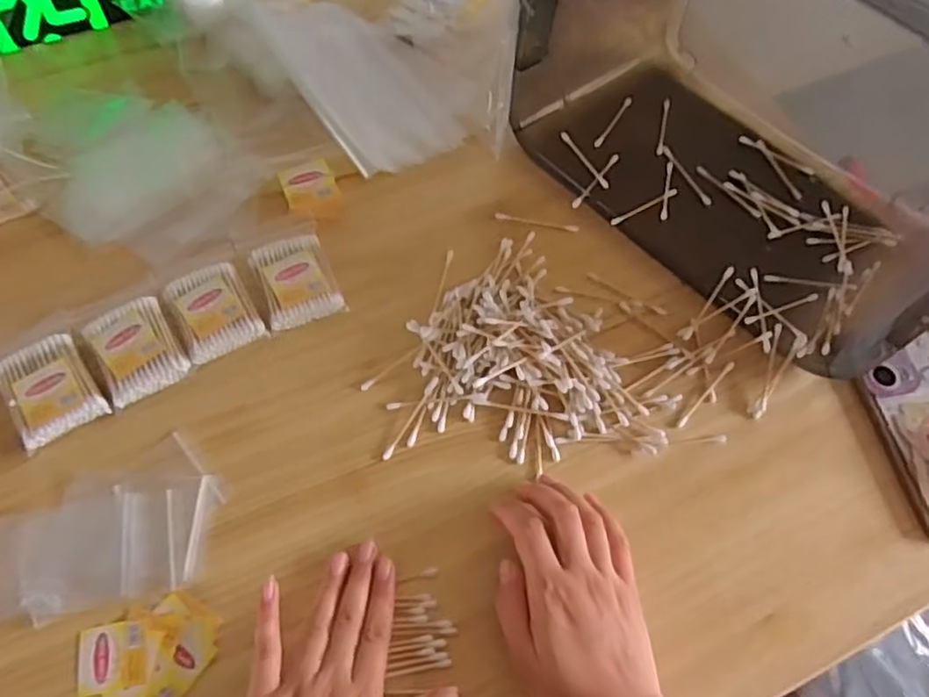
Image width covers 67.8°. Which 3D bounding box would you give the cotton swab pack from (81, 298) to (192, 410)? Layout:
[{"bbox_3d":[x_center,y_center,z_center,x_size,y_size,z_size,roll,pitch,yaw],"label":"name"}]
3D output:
[{"bbox_3d":[-0.241,-0.001,0.509,0.055,0.011,0.074,-28,68,-15],"label":"cotton swab pack"}]

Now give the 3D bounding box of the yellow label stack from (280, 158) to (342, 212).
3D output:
[{"bbox_3d":[-0.129,-0.133,0.576,0.043,0.009,0.047,-14,65,-9],"label":"yellow label stack"}]

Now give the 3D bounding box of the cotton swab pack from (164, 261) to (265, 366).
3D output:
[{"bbox_3d":[-0.191,-0.030,0.527,0.056,0.011,0.074,-25,68,-13],"label":"cotton swab pack"}]

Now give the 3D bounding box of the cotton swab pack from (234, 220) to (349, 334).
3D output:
[{"bbox_3d":[-0.137,-0.061,0.545,0.061,0.013,0.089,-21,67,-12],"label":"cotton swab pack"}]

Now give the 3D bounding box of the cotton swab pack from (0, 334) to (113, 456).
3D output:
[{"bbox_3d":[-0.298,0.027,0.496,0.059,0.014,0.077,-29,69,-15],"label":"cotton swab pack"}]

